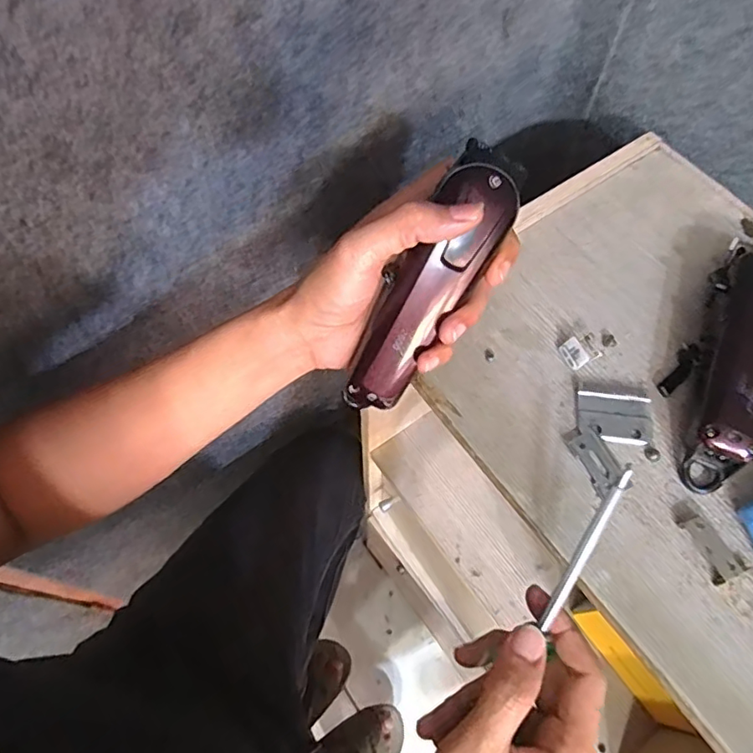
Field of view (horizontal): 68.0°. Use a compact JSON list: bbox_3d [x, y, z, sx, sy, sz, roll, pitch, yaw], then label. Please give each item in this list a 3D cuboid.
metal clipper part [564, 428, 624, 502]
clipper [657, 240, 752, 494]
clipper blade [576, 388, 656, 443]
[{"bbox_3d":[0.135,0.051,0.343,0.021,0.004,0.043,-22,65,-13],"label":"metal clipper part"},{"bbox_3d":[0.224,-0.013,0.353,0.049,0.043,0.164,26,64,12],"label":"clipper"},{"bbox_3d":[0.152,0.025,0.355,0.045,0.004,0.036,6,62,2],"label":"clipper blade"}]

